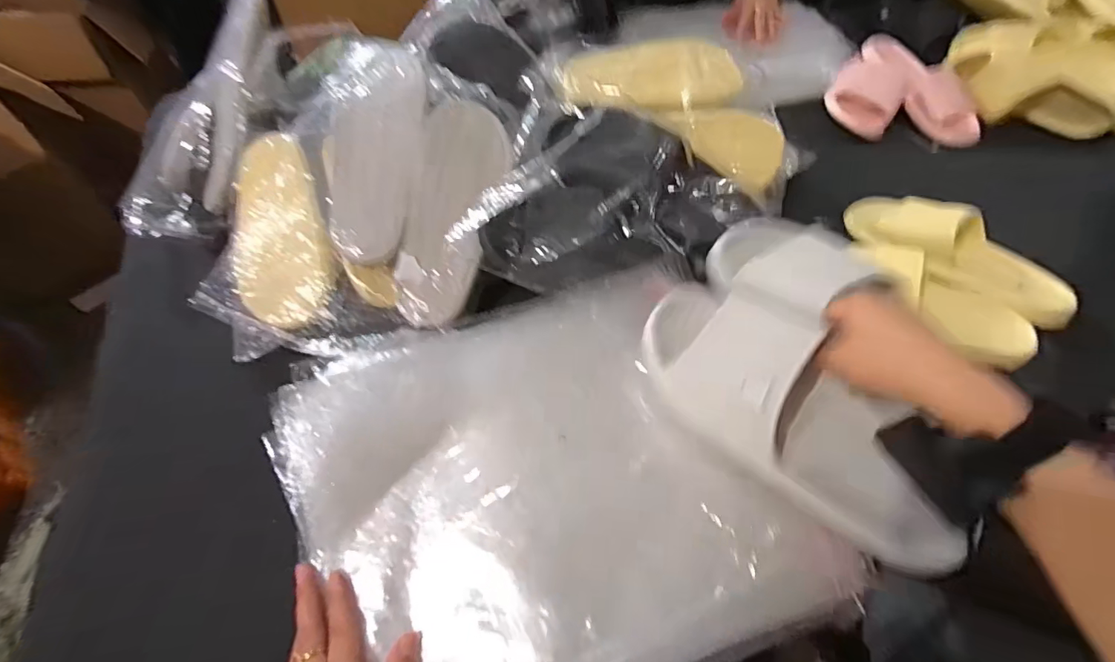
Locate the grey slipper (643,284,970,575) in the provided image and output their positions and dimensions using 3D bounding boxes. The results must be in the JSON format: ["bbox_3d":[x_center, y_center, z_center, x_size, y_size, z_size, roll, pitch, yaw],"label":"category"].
[{"bbox_3d":[0.176,0.058,0.353,0.098,0.078,0.258,-37,71,-24],"label":"grey slipper"}]

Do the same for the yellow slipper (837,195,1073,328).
[{"bbox_3d":[0.497,-0.107,0.589,0.096,0.058,0.254,-39,63,-25],"label":"yellow slipper"}]

